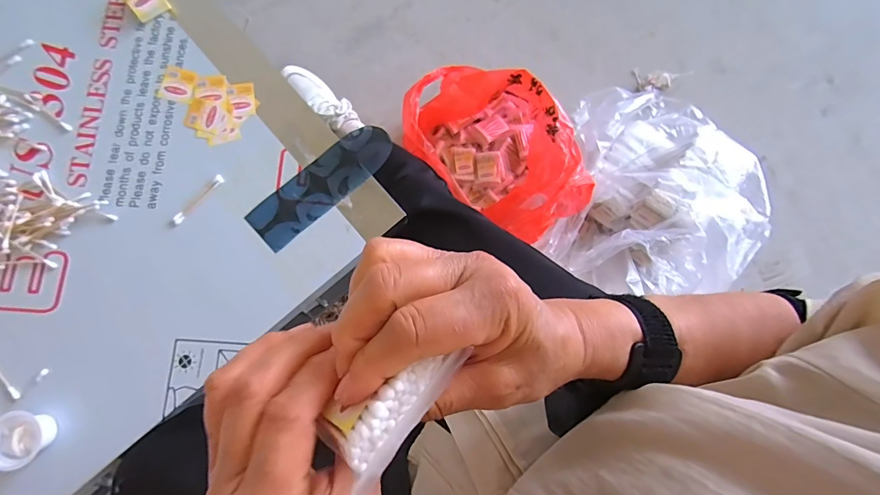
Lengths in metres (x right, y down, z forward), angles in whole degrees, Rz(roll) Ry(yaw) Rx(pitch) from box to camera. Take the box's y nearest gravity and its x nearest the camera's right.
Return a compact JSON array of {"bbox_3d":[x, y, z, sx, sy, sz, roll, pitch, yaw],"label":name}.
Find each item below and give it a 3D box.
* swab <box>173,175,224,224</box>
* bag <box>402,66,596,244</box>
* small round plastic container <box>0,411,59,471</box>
[{"bbox_3d":[-0.286,-0.058,0.472,0.011,0.004,0.075,40,82,5],"label":"swab"},{"bbox_3d":[0.112,-0.208,0.845,0.278,0.224,0.418,-28,80,-7],"label":"bag"},{"bbox_3d":[-0.431,0.196,0.410,0.048,0.030,0.054,-12,81,-4],"label":"small round plastic container"}]

